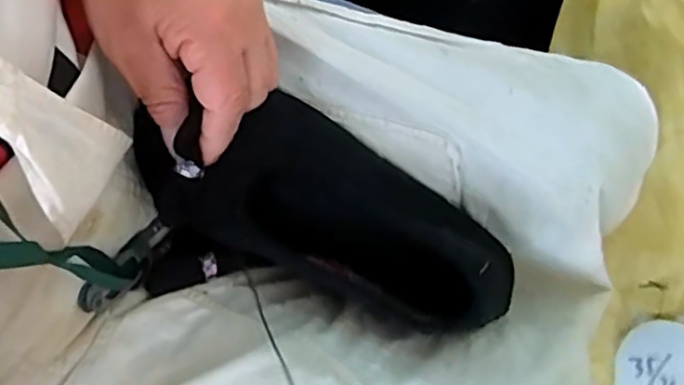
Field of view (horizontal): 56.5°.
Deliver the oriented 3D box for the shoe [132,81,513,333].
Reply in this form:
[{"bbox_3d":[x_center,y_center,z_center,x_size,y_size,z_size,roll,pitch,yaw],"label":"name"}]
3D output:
[{"bbox_3d":[-0.003,0.007,0.349,0.212,0.053,0.086,23,81,2],"label":"shoe"}]

